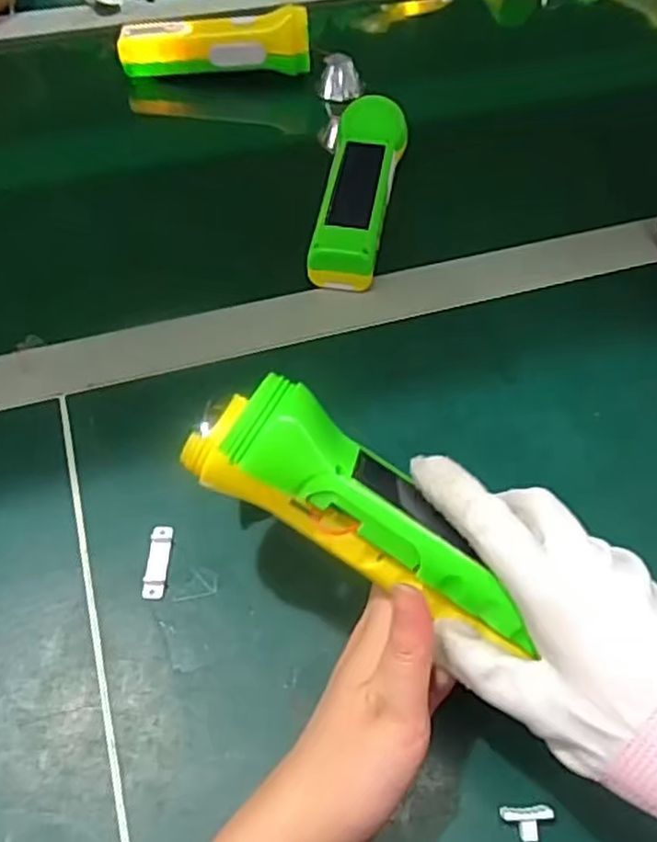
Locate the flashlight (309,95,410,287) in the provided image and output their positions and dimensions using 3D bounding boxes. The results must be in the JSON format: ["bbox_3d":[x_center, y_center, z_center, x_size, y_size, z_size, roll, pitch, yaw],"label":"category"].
[{"bbox_3d":[0.022,-0.159,0.476,0.046,0.041,0.155,8,55,4],"label":"flashlight"}]

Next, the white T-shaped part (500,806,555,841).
[{"bbox_3d":[0.080,0.162,0.277,0.021,0.006,0.013,2,56,-2],"label":"white T-shaped part"}]

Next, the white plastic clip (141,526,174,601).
[{"bbox_3d":[-0.084,0.069,0.338,0.011,0.004,0.037,2,54,0],"label":"white plastic clip"}]

